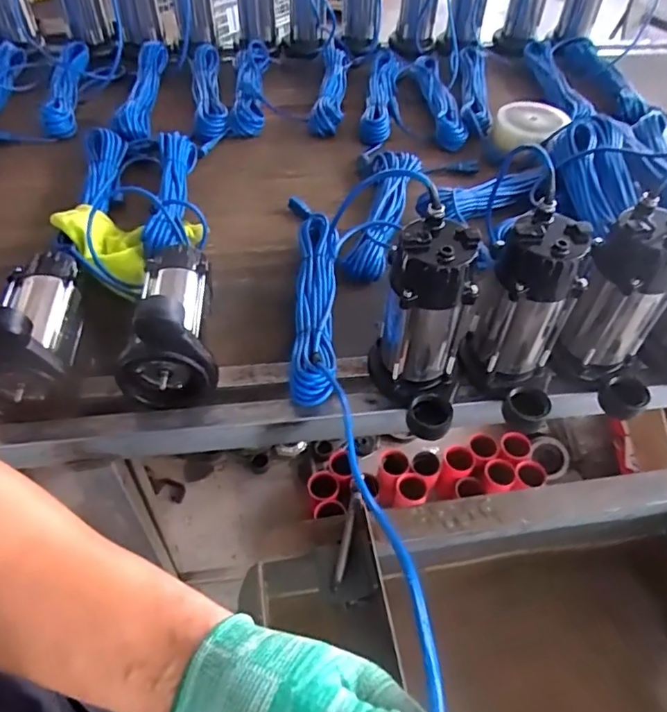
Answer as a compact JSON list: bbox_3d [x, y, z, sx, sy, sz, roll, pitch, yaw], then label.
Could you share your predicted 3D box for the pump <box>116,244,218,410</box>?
[{"bbox_3d":[-0.226,-0.067,0.740,0.119,0.165,0.223,-7,51,-8],"label":"pump"}]

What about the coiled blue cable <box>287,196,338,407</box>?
[{"bbox_3d":[-0.026,-0.114,0.849,0.078,0.064,0.438,0,50,-3],"label":"coiled blue cable"}]

